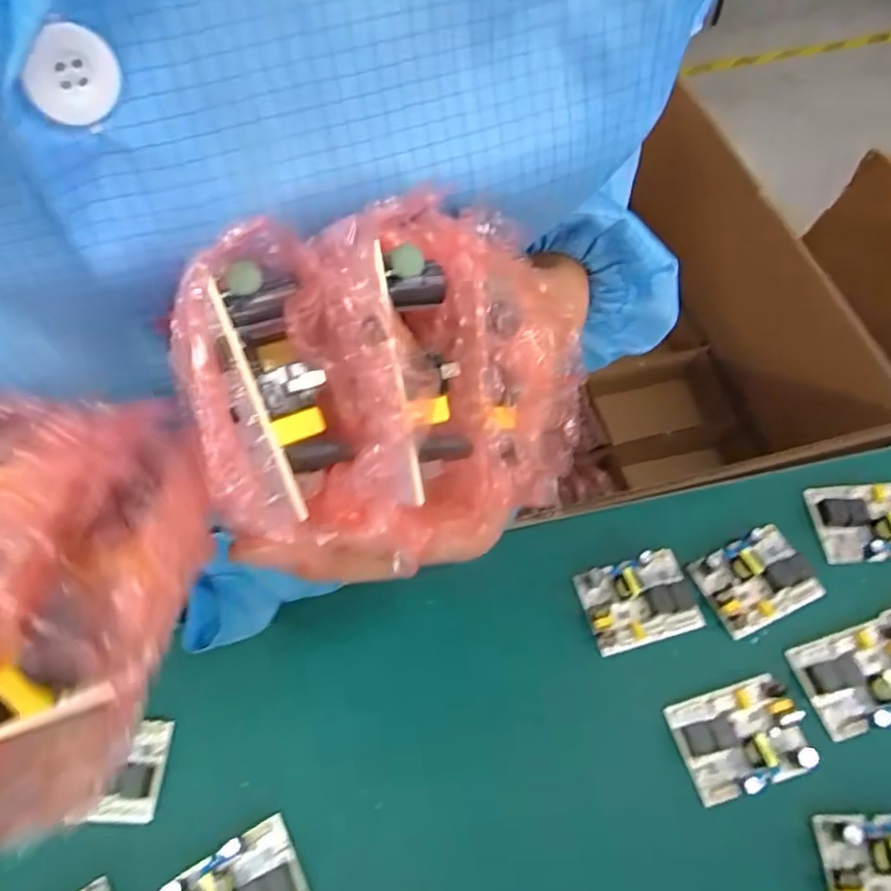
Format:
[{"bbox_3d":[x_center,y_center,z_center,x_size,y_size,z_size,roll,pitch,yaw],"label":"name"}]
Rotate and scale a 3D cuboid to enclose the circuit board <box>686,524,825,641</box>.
[{"bbox_3d":[0.241,0.100,0.469,0.083,0.028,0.062,-21,64,-10],"label":"circuit board"}]

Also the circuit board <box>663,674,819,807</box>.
[{"bbox_3d":[0.203,0.197,0.416,0.082,0.025,0.062,-15,63,-7],"label":"circuit board"}]

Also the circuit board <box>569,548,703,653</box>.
[{"bbox_3d":[0.148,0.115,0.464,0.083,0.028,0.061,-14,63,-6],"label":"circuit board"}]

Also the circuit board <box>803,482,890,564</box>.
[{"bbox_3d":[0.340,0.057,0.487,0.083,0.018,0.063,-3,62,-1],"label":"circuit board"}]

